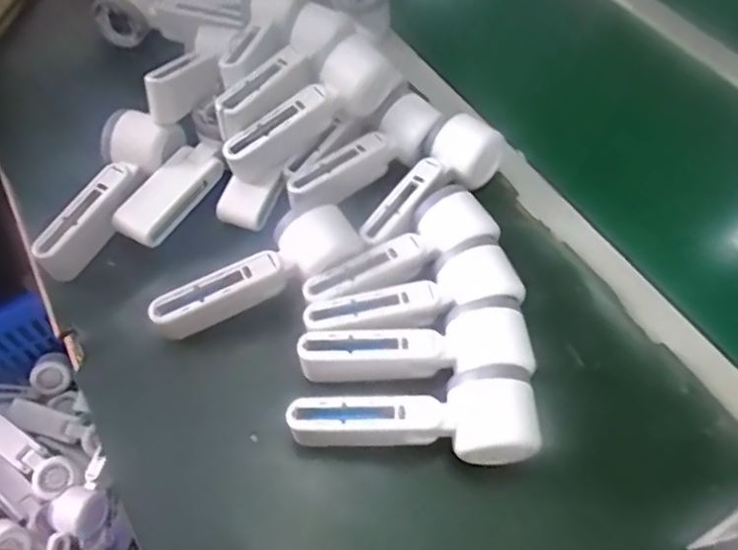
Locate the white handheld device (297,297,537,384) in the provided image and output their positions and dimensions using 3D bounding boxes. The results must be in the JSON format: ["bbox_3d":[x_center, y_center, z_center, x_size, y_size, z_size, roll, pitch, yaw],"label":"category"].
[{"bbox_3d":[0.034,0.057,0.418,0.169,0.053,0.056,-6,57,-7],"label":"white handheld device"}]

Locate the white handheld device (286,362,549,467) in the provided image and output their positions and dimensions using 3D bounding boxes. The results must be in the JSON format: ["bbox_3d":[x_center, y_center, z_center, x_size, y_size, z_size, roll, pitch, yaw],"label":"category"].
[{"bbox_3d":[0.030,0.100,0.386,0.169,0.050,0.058,-2,57,-5],"label":"white handheld device"}]

